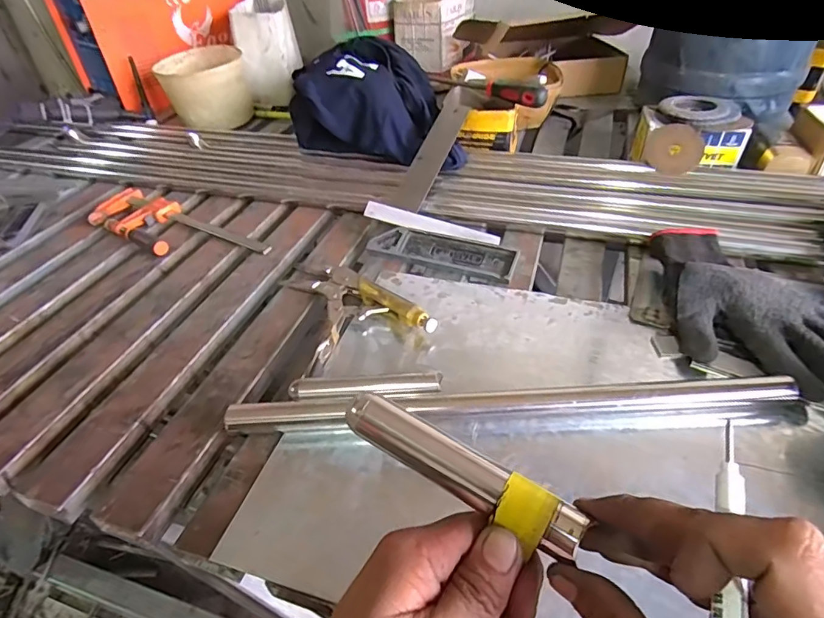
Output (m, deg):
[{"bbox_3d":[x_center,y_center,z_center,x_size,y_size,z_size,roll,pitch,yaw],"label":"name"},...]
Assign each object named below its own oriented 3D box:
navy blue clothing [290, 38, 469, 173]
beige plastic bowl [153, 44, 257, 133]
[{"bbox_3d":[-0.030,-0.320,0.772,0.277,0.139,0.177,19,45,24],"label":"navy blue clothing"},{"bbox_3d":[-0.398,-0.430,0.944,0.157,0.104,0.144,-9,41,-7],"label":"beige plastic bowl"}]

